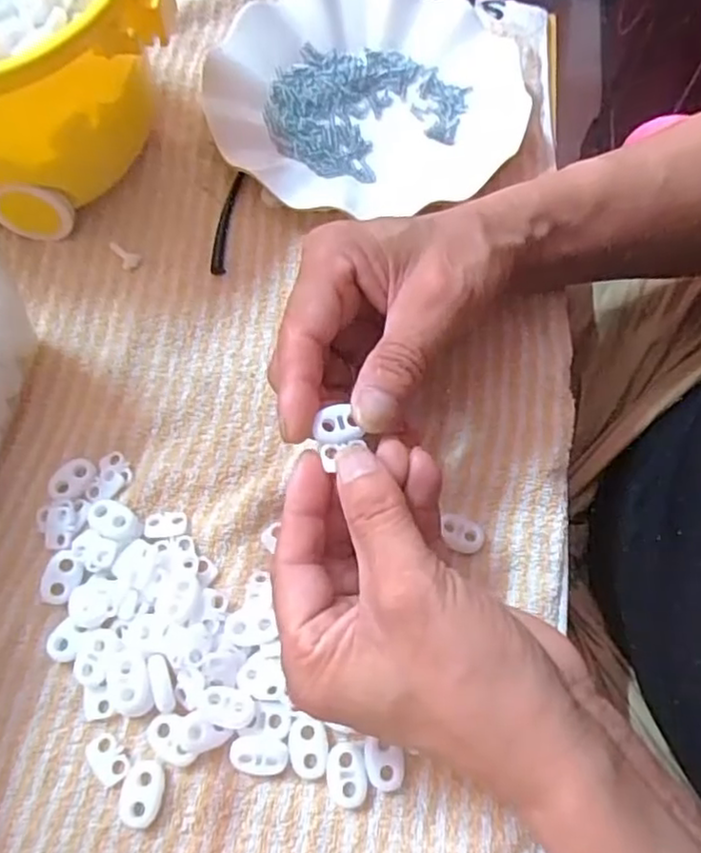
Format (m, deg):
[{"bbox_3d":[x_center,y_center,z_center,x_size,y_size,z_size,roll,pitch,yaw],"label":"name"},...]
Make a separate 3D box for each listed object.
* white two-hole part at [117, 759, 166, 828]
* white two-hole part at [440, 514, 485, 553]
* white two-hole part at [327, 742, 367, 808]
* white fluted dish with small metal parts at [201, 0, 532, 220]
[{"bbox_3d":[-0.080,0.141,0.253,0.016,0.005,0.022,7,66,2],"label":"white two-hole part"},{"bbox_3d":[0.049,0.048,0.295,0.021,0.004,0.014,33,70,13],"label":"white two-hole part"},{"bbox_3d":[-0.001,0.136,0.258,0.015,0.006,0.022,-8,66,-4],"label":"white two-hole part"},{"bbox_3d":[0.007,-0.204,0.391,0.180,0.025,0.167,0,66,-1],"label":"white fluted dish with small metal parts"}]

